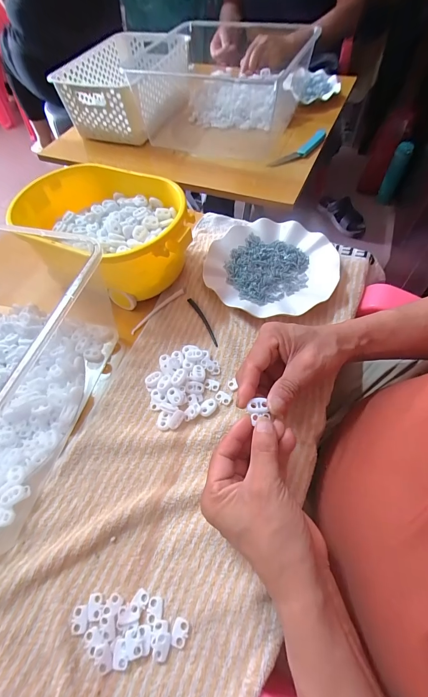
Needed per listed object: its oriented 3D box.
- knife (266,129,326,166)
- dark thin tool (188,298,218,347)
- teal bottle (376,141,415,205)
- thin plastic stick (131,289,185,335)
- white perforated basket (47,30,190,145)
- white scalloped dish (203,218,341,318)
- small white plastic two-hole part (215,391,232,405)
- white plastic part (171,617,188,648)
[{"bbox_3d":[0.179,-0.408,0.622,0.171,0.013,0.037,-39,63,-19],"label":"knife"},{"bbox_3d":[-0.013,-0.037,0.407,0.009,0.005,0.086,-25,60,-11],"label":"dark thin tool"},{"bbox_3d":[0.722,-0.692,1.217,0.066,0.196,0.070,27,64,19],"label":"teal bottle"},{"bbox_3d":[-0.077,-0.053,0.421,0.096,0.004,0.008,-41,64,-20],"label":"thin plastic stick"},{"bbox_3d":[-0.196,-0.606,0.704,0.217,0.105,0.309,14,60,13],"label":"white perforated basket"},{"bbox_3d":[0.081,-0.119,0.434,0.176,0.022,0.170,4,58,7],"label":"white scalloped dish"},{"bbox_3d":[0.011,0.057,0.350,0.019,0.004,0.013,29,65,21],"label":"small white plastic two-hole part"},{"bbox_3d":[-0.028,0.231,0.246,0.013,0.004,0.018,5,58,7],"label":"white plastic part"}]

